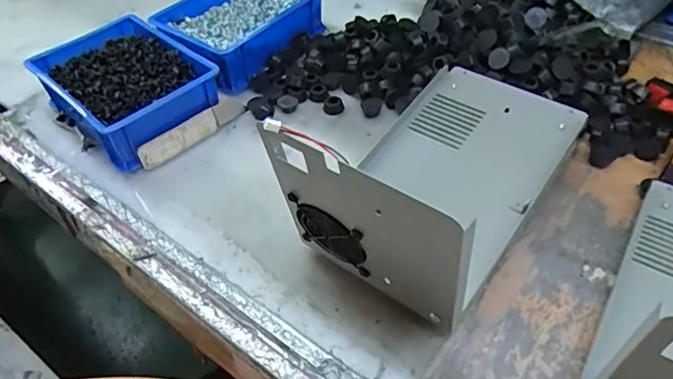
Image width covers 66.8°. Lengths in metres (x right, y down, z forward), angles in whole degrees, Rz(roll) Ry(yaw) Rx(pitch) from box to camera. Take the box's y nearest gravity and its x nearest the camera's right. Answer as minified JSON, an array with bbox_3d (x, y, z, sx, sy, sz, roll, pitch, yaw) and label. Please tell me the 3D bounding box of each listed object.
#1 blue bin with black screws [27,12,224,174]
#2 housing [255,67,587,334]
[{"bbox_3d":[-0.245,-0.122,0.607,0.195,0.068,0.153,33,58,29],"label":"blue bin with black screws"},{"bbox_3d":[0.100,-0.040,0.441,0.160,0.164,0.294,29,56,26],"label":"housing"}]

